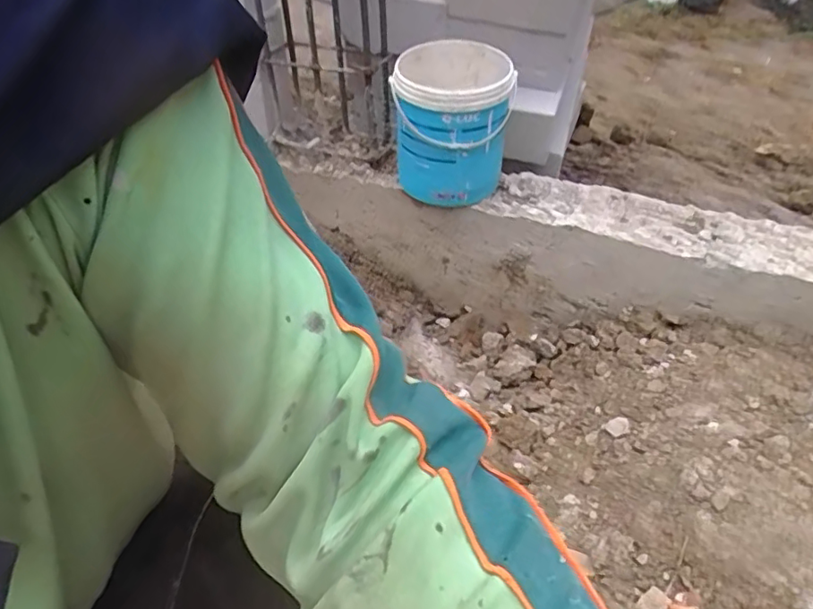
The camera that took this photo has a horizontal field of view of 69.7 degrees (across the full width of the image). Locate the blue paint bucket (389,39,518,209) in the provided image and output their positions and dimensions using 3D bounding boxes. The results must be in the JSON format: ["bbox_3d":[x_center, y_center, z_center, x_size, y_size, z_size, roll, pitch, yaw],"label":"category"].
[{"bbox_3d":[0.070,-0.286,0.919,0.172,0.190,0.197,4,43,4],"label":"blue paint bucket"}]

